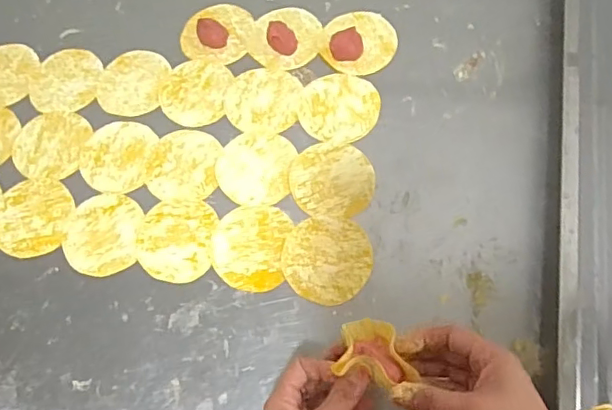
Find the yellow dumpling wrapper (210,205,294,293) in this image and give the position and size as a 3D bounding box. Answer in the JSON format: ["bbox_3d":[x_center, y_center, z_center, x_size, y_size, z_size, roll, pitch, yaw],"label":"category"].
[{"bbox_3d":[-0.054,0.039,0.536,0.073,0.004,0.083,8,68,6],"label":"yellow dumpling wrapper"}]

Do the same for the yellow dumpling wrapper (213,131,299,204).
[{"bbox_3d":[-0.052,-0.038,0.568,0.077,0.004,0.079,-1,68,3],"label":"yellow dumpling wrapper"}]

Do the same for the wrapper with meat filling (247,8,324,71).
[{"bbox_3d":[-0.022,-0.189,0.618,0.078,0.020,0.078,-1,68,3],"label":"wrapper with meat filling"}]

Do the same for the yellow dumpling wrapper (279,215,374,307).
[{"bbox_3d":[0.020,0.050,0.523,0.081,0.004,0.082,-1,68,3],"label":"yellow dumpling wrapper"}]

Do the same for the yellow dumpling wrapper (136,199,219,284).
[{"bbox_3d":[-0.127,0.033,0.544,0.074,0.004,0.083,3,68,5],"label":"yellow dumpling wrapper"}]

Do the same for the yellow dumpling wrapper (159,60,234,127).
[{"bbox_3d":[-0.122,-0.123,0.609,0.075,0.004,0.081,-1,68,3],"label":"yellow dumpling wrapper"}]

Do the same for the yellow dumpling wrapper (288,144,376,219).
[{"bbox_3d":[0.026,-0.025,0.554,0.081,0.004,0.079,1,68,3],"label":"yellow dumpling wrapper"}]

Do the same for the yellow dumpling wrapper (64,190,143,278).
[{"bbox_3d":[-0.200,0.028,0.553,0.074,0.004,0.084,1,68,4],"label":"yellow dumpling wrapper"}]

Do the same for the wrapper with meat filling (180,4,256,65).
[{"bbox_3d":[-0.100,-0.199,0.631,0.081,0.016,0.078,-1,68,3],"label":"wrapper with meat filling"}]

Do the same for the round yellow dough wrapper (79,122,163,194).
[{"bbox_3d":[-0.194,-0.051,0.585,0.083,0.004,0.081,-1,68,3],"label":"round yellow dough wrapper"}]

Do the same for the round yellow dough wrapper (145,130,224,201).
[{"bbox_3d":[-0.126,-0.042,0.577,0.073,0.004,0.078,-1,68,3],"label":"round yellow dough wrapper"}]

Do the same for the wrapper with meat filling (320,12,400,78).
[{"bbox_3d":[0.058,-0.181,0.612,0.080,0.013,0.080,-1,68,3],"label":"wrapper with meat filling"}]

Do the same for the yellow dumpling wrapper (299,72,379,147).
[{"bbox_3d":[0.035,-0.103,0.588,0.082,0.004,0.082,-1,68,3],"label":"yellow dumpling wrapper"}]

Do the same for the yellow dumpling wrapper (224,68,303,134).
[{"bbox_3d":[-0.047,-0.113,0.599,0.078,0.004,0.077,5,68,5],"label":"yellow dumpling wrapper"}]

